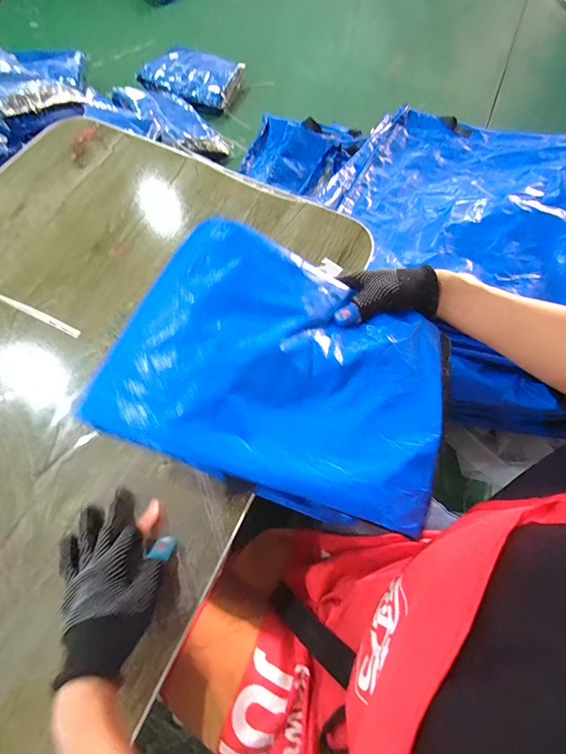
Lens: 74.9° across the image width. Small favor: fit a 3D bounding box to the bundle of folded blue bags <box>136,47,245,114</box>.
[{"bbox_3d":[-0.328,-1.063,1.316,0.339,0.102,0.155,10,67,0],"label":"bundle of folded blue bags"}]

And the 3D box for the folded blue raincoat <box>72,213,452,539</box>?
[{"bbox_3d":[0.008,-0.011,0.342,0.295,0.054,0.226,20,68,7],"label":"folded blue raincoat"}]

